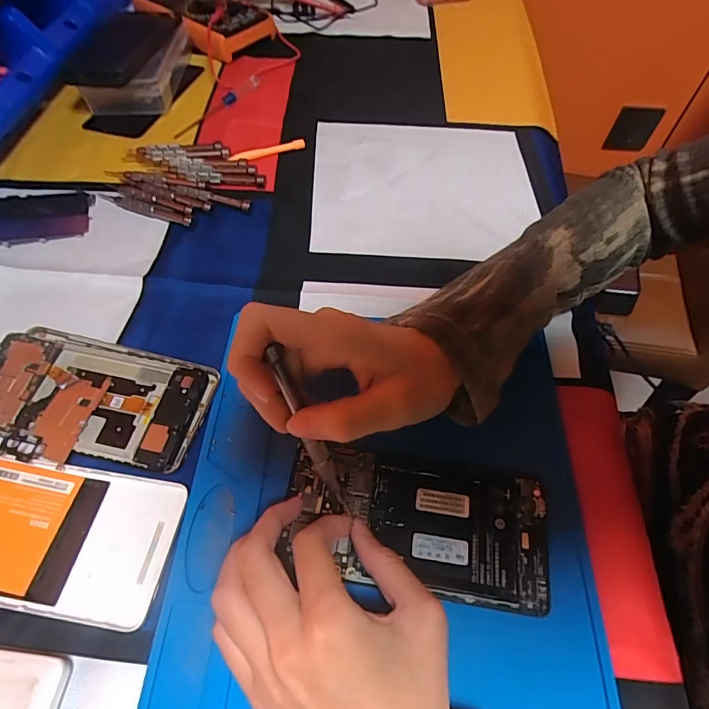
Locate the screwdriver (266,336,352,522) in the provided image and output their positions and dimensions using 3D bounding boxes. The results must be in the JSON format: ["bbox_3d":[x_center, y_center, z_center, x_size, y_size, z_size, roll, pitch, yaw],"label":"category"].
[{"bbox_3d":[-0.020,0.041,0.219,0.009,0.100,0.006,-26,23,-16],"label":"screwdriver"}]

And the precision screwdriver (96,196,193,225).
[{"bbox_3d":[-0.185,-0.129,0.404,0.097,0.006,0.012,21,60,13],"label":"precision screwdriver"}]

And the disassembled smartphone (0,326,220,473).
[{"bbox_3d":[-0.176,0.029,0.300,0.153,0.011,0.087,13,59,8],"label":"disassembled smartphone"}]

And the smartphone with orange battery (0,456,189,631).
[{"bbox_3d":[-0.177,0.100,0.258,0.146,0.004,0.075,8,58,5],"label":"smartphone with orange battery"}]

